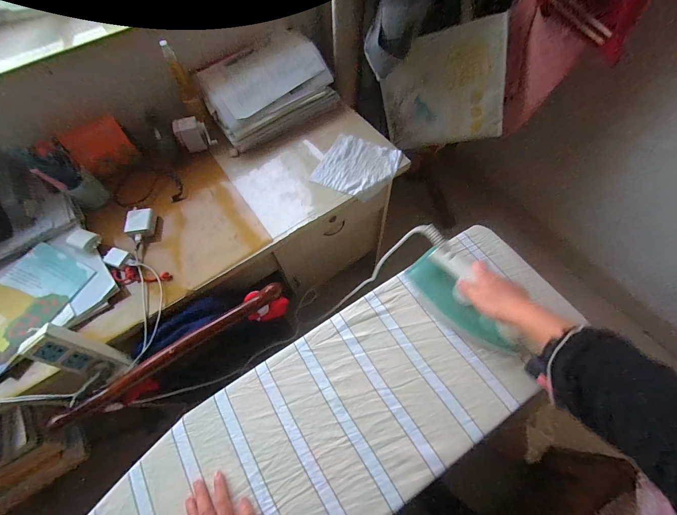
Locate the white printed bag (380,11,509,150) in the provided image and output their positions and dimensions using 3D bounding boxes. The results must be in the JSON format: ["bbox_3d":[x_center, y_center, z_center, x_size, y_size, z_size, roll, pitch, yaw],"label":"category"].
[{"bbox_3d":[0.290,-0.454,0.843,0.309,0.311,0.023,-1,48,25],"label":"white printed bag"}]

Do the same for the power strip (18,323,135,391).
[{"bbox_3d":[-0.447,0.173,0.517,0.034,0.145,0.064,13,61,48],"label":"power strip"}]

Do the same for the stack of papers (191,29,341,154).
[{"bbox_3d":[-0.180,-0.432,0.768,0.304,0.131,0.224,-30,68,-11],"label":"stack of papers"}]

